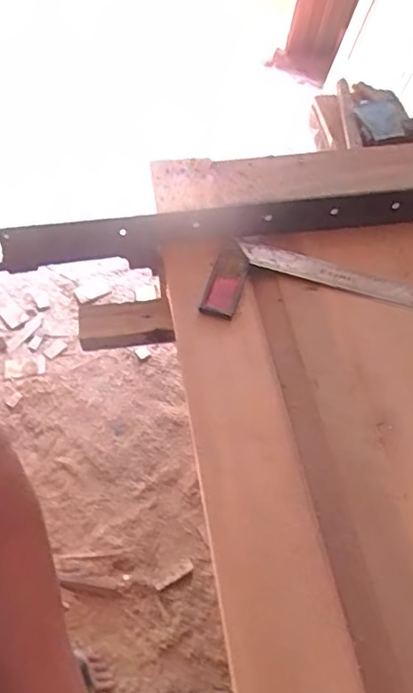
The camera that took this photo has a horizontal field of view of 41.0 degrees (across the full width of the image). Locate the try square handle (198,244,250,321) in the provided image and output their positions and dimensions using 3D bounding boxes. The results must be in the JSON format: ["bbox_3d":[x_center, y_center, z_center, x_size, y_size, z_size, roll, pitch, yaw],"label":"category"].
[{"bbox_3d":[0.025,-0.079,0.674,0.039,0.018,0.107,12,55,11],"label":"try square handle"}]

